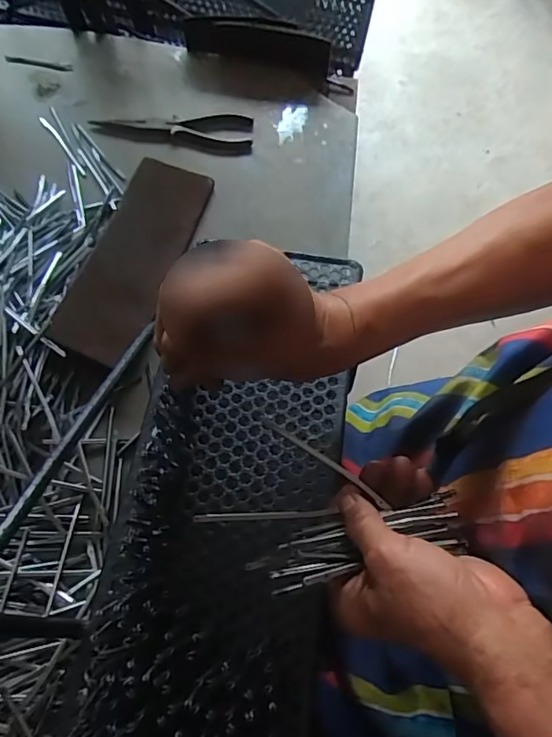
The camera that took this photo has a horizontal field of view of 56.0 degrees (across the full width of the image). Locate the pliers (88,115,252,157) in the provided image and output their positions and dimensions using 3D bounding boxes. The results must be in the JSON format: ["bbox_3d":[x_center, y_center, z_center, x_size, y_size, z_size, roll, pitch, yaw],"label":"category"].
[{"bbox_3d":[-0.123,-0.279,0.615,0.186,0.010,0.063,0,64,-3],"label":"pliers"}]

